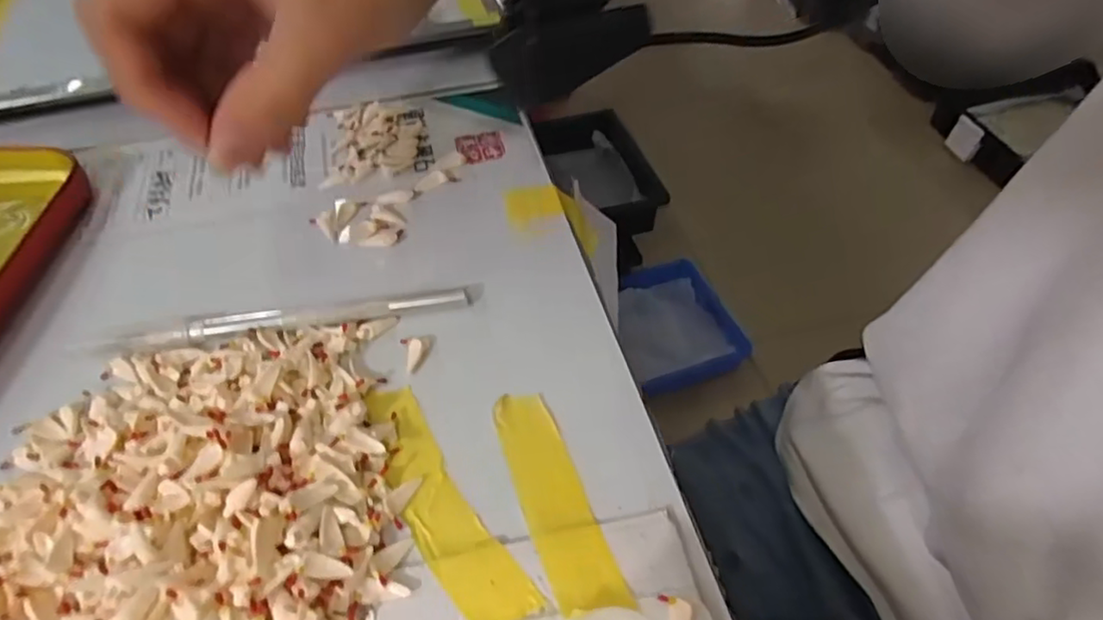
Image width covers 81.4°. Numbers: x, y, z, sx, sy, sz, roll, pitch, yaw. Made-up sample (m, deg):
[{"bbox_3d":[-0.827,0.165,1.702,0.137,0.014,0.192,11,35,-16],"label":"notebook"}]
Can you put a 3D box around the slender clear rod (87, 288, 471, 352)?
[{"bbox_3d":[-0.102,0.003,0.243,0.139,0.006,0.012,-8,51,-7],"label":"slender clear rod"}]

